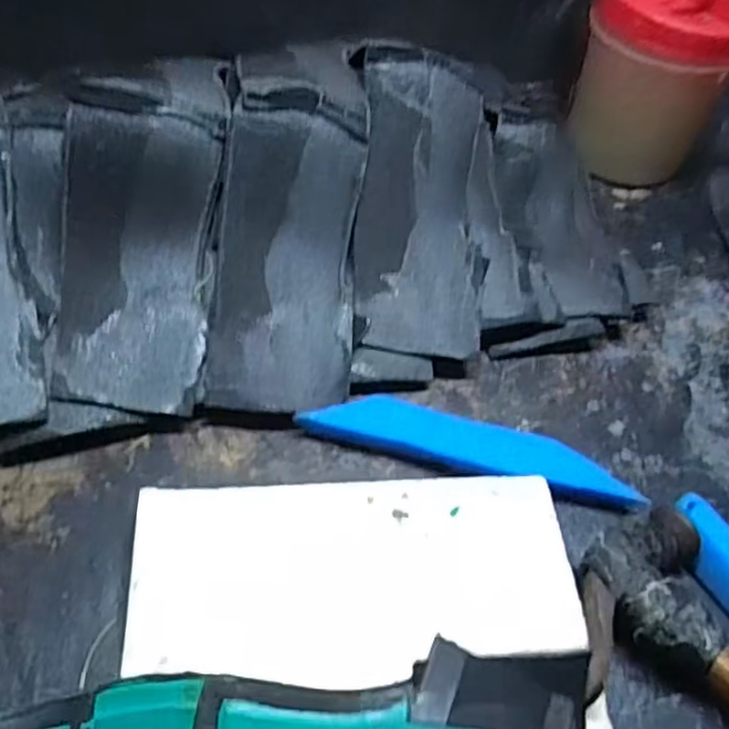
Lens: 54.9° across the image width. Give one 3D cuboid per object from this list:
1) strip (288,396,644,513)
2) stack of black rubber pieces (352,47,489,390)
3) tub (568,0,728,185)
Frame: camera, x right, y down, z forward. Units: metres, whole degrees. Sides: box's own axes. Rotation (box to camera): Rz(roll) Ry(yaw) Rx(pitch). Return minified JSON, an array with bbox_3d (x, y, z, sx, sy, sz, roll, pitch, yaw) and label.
[{"bbox_3d":[0.063,0.050,0.417,0.195,0.018,0.035,14,53,6],"label":"strip"},{"bbox_3d":[0.037,-0.090,0.451,0.082,0.027,0.208,3,89,-3],"label":"stack of black rubber pieces"},{"bbox_3d":[0.230,-0.235,0.556,0.113,0.149,0.113,3,52,-4],"label":"tub"}]

